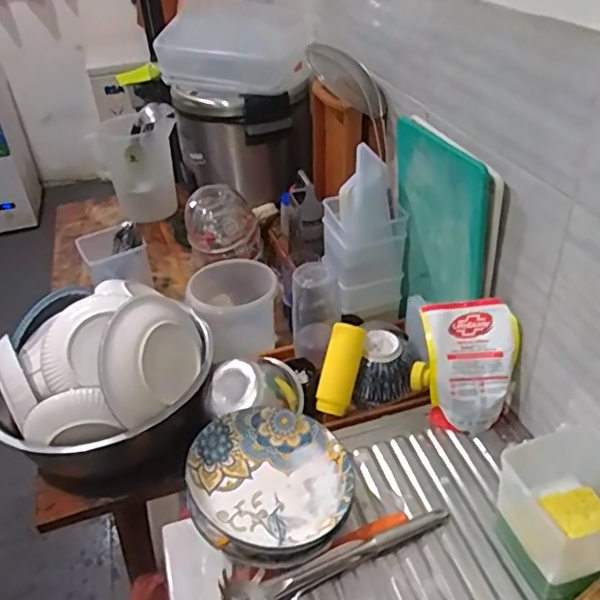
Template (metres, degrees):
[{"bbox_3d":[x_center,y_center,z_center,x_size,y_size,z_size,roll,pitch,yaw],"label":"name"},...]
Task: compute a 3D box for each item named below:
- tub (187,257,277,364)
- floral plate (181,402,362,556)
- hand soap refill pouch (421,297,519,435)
[{"bbox_3d":[-0.130,0.012,1.176,0.168,0.118,0.191,-6,36,-2],"label":"tub"},{"bbox_3d":[-0.035,0.241,0.808,0.215,0.037,0.210,4,40,-4],"label":"floral plate"},{"bbox_3d":[0.271,0.107,0.934,0.143,0.210,0.064,-5,-1,7],"label":"hand soap refill pouch"}]

